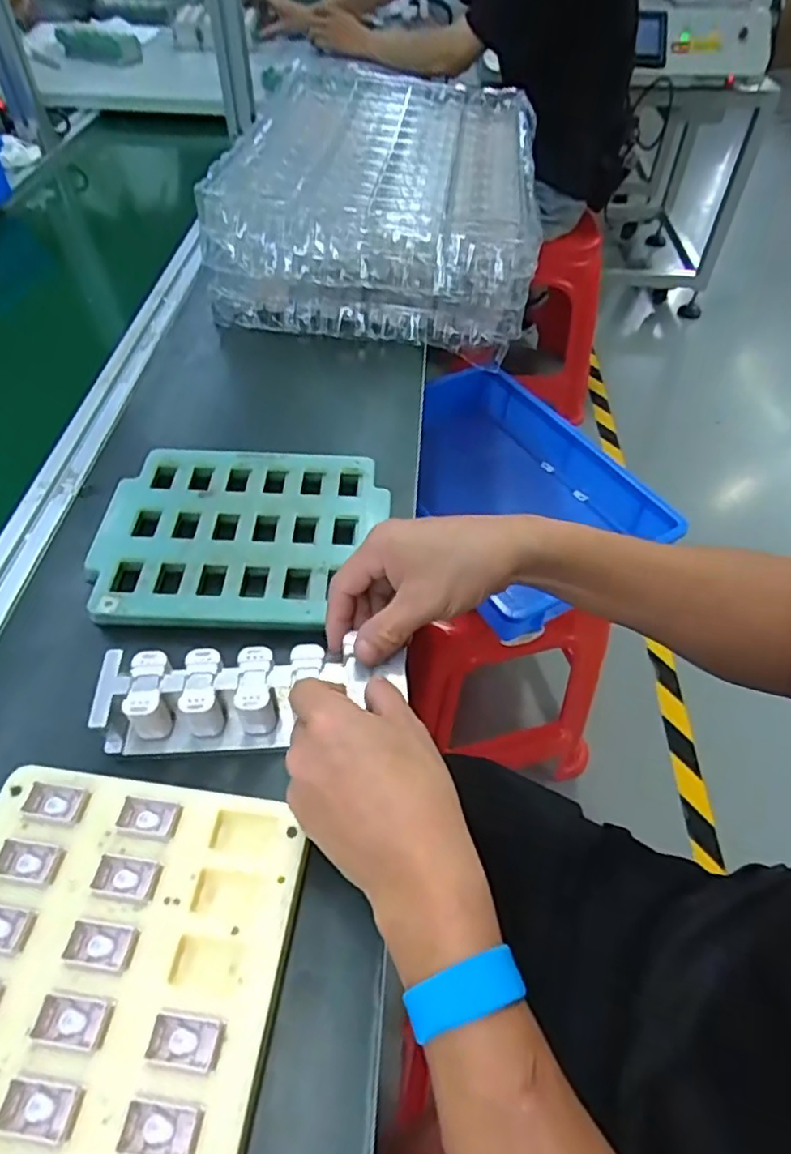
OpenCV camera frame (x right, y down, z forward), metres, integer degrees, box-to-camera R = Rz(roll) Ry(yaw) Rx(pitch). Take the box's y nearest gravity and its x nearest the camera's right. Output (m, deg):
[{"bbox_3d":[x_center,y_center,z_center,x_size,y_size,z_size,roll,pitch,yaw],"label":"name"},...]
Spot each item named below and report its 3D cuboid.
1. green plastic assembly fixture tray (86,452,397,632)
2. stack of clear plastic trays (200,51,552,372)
[{"bbox_3d":[-0.124,-0.030,0.518,0.214,0.033,0.177,2,51,1],"label":"green plastic assembly fixture tray"},{"bbox_3d":[-0.011,-0.509,0.840,0.362,0.122,0.519,5,51,3],"label":"stack of clear plastic trays"}]

